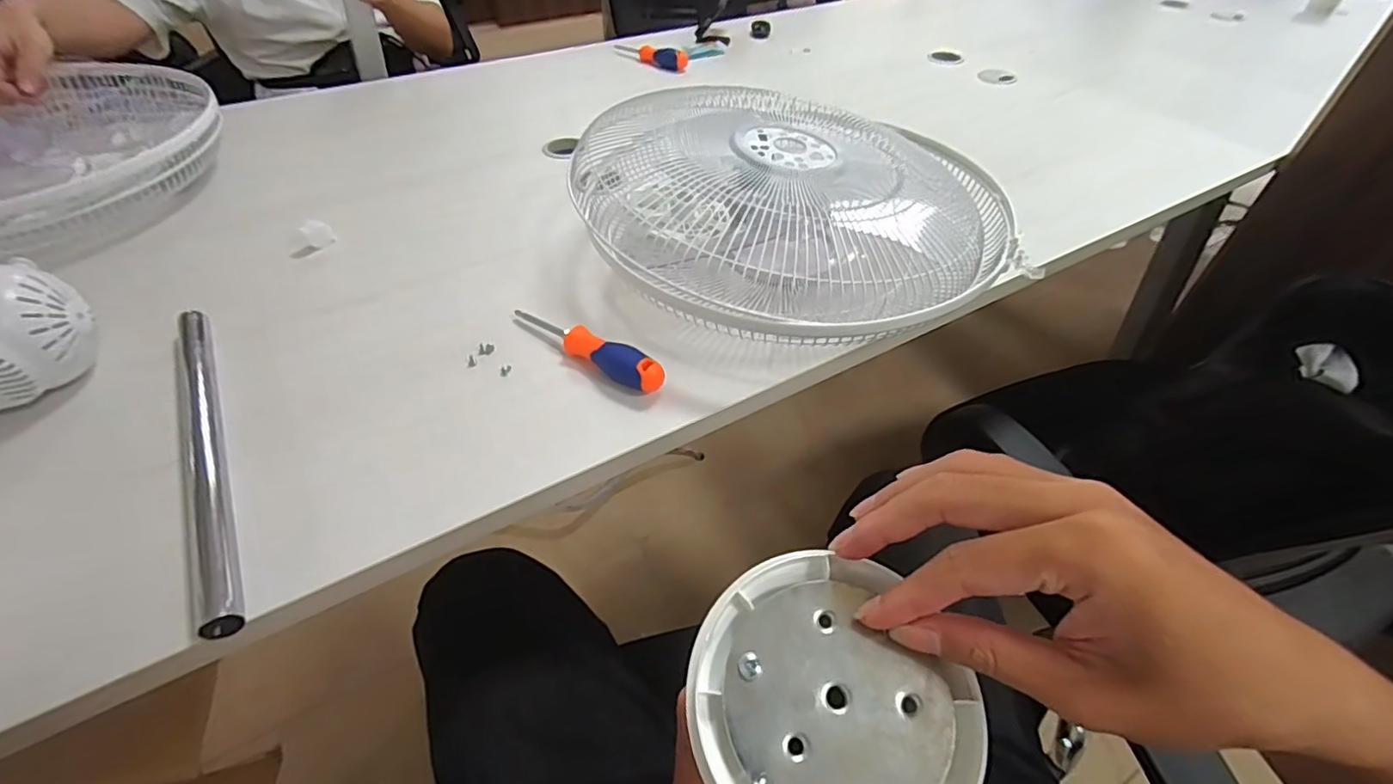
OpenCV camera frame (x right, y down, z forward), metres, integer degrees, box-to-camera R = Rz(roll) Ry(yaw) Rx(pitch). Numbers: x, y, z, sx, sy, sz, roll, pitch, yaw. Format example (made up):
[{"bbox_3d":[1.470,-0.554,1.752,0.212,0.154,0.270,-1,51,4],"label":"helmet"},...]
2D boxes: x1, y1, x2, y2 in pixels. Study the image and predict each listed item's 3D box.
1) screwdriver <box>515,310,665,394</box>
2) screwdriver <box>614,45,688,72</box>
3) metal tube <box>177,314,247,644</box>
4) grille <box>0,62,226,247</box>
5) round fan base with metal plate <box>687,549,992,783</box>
[{"bbox_3d":[-0.107,-0.047,0.554,0.184,0.032,0.026,29,52,24],"label":"screwdriver"},{"bbox_3d":[-0.093,-0.663,1.161,0.178,0.030,0.041,34,54,28],"label":"screwdriver"},{"bbox_3d":[-0.394,0.033,0.476,0.025,0.016,0.363,-25,51,-23],"label":"metal tube"},{"bbox_3d":[-0.885,-0.301,0.758,0.407,0.097,0.407,0,46,0],"label":"grille"},{"bbox_3d":[0.049,0.114,0.215,0.093,0.026,0.100,0,46,0],"label":"round fan base with metal plate"}]

